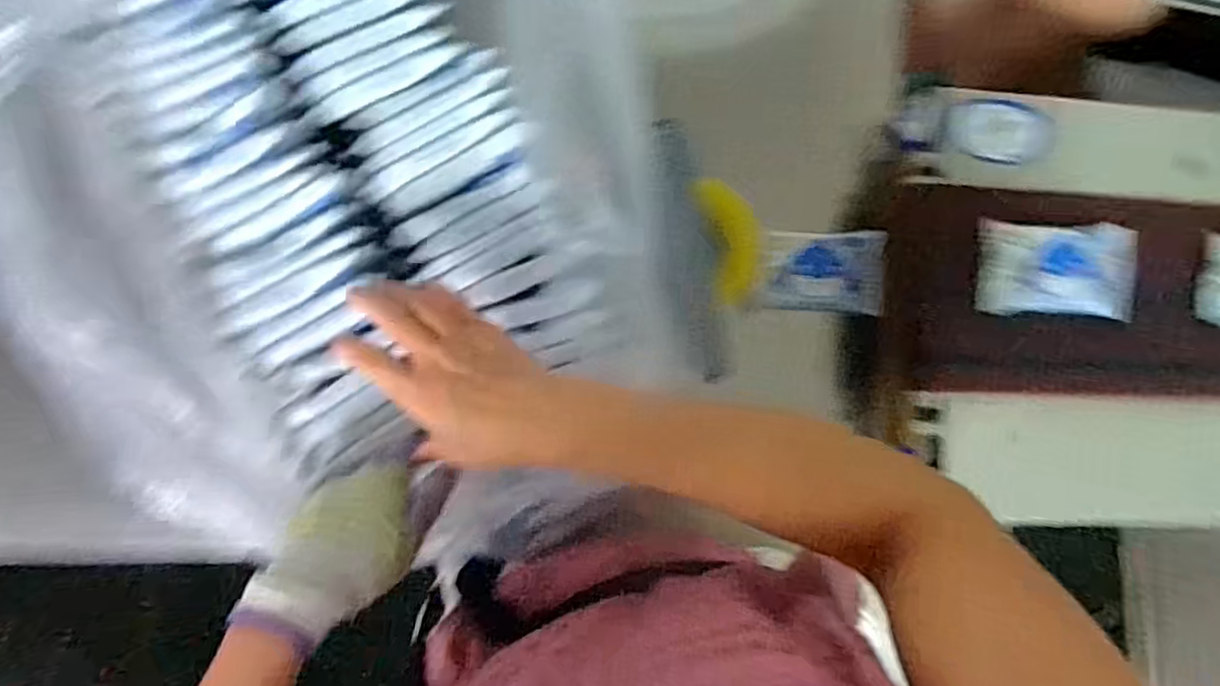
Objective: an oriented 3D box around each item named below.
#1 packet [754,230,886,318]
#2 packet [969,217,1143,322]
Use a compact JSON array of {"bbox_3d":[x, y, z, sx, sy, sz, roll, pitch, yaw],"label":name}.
[{"bbox_3d":[0.222,-0.074,0.683,0.141,0.007,0.084,4,106,-12],"label":"packet"},{"bbox_3d":[0.431,-0.071,0.636,0.146,0.028,0.089,3,89,-5],"label":"packet"}]

